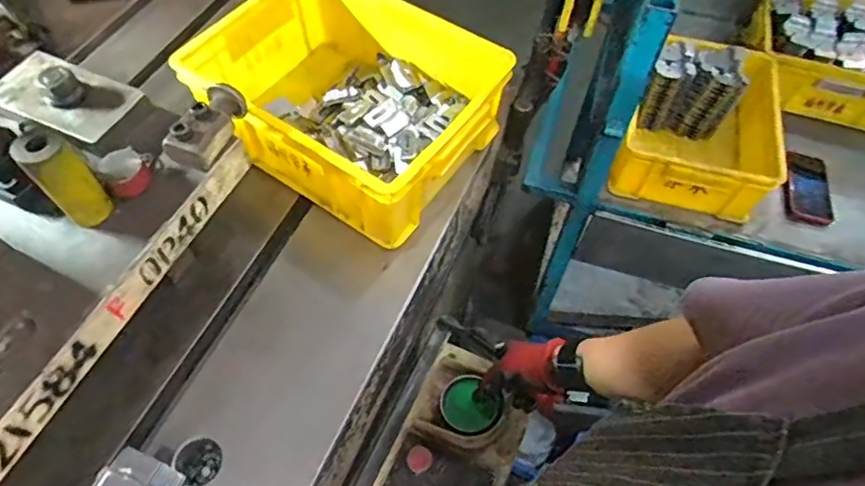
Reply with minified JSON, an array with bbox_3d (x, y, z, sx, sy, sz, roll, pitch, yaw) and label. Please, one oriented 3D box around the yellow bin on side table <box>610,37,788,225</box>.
[{"bbox_3d":[0.514,-0.219,1.058,0.266,0.147,0.344,19,60,10],"label":"yellow bin on side table"}]

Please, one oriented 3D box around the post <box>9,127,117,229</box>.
[{"bbox_3d":[-0.325,-0.058,0.493,0.040,0.102,0.034,-38,67,-22],"label":"post"}]

